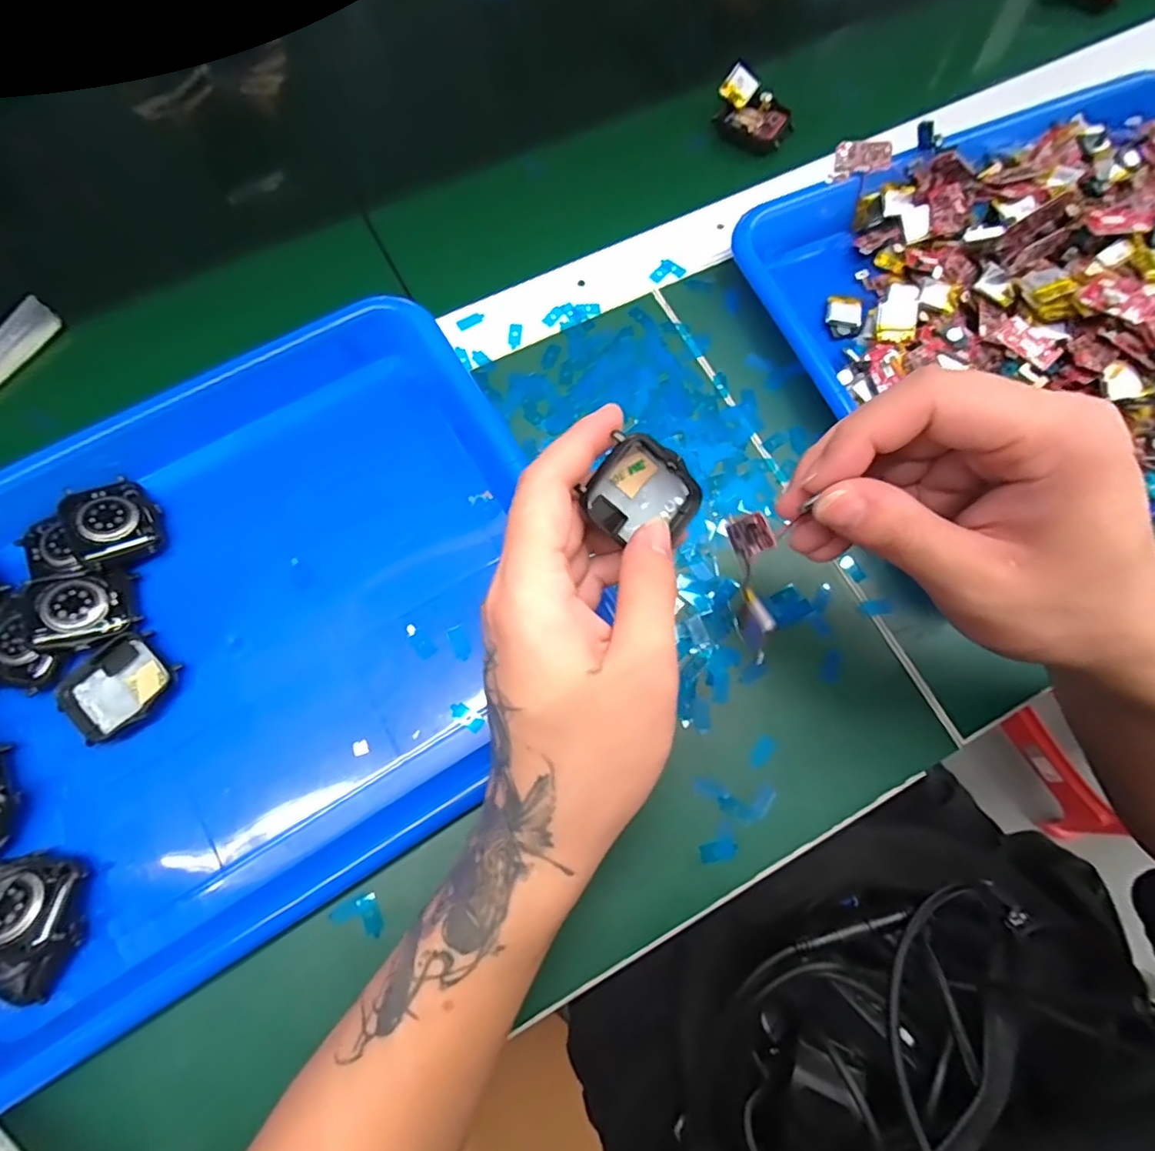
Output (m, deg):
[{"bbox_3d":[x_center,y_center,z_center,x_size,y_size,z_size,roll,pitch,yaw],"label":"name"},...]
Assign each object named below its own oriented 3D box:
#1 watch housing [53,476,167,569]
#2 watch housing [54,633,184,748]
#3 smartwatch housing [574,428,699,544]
[{"bbox_3d":[-0.228,-0.027,0.281,0.037,0.009,0.043,-26,88,-31],"label":"watch housing"},{"bbox_3d":[-0.212,0.050,0.265,0.037,0.007,0.044,43,78,10],"label":"watch housing"},{"bbox_3d":[0.024,-0.030,0.216,0.043,0.007,0.037,32,99,-30],"label":"smartwatch housing"}]

